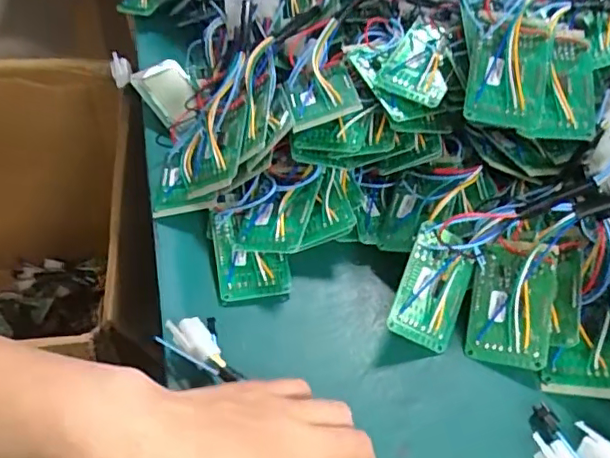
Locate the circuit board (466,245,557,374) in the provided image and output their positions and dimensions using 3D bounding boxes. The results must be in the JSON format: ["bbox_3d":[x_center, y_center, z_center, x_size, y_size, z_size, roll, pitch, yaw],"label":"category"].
[{"bbox_3d":[0.133,0.050,0.369,0.050,0.009,0.073,7,81,16],"label":"circuit board"}]

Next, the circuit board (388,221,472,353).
[{"bbox_3d":[0.083,0.039,0.367,0.049,0.006,0.071,27,79,-19],"label":"circuit board"}]

